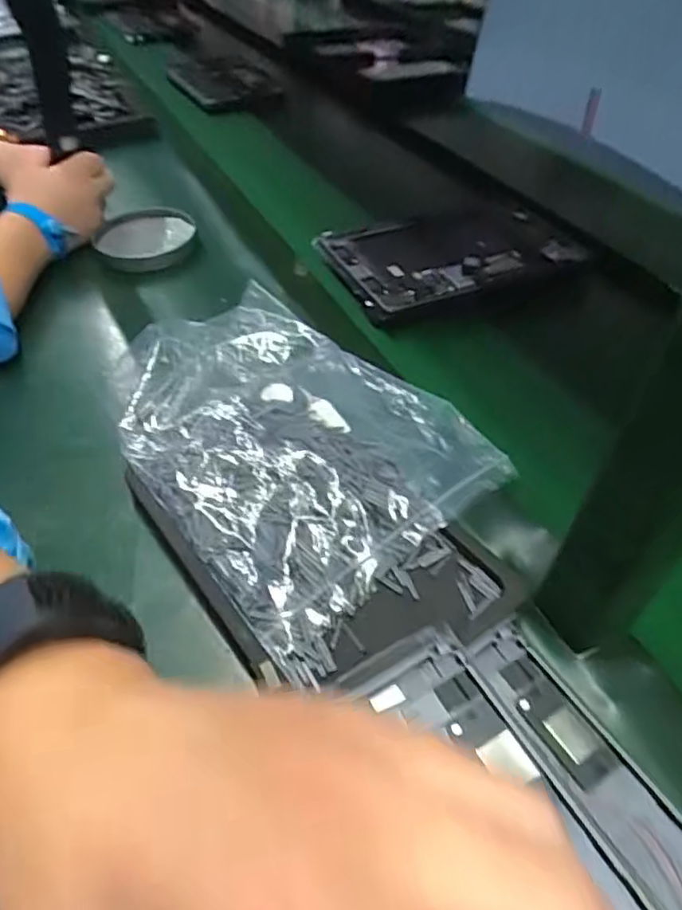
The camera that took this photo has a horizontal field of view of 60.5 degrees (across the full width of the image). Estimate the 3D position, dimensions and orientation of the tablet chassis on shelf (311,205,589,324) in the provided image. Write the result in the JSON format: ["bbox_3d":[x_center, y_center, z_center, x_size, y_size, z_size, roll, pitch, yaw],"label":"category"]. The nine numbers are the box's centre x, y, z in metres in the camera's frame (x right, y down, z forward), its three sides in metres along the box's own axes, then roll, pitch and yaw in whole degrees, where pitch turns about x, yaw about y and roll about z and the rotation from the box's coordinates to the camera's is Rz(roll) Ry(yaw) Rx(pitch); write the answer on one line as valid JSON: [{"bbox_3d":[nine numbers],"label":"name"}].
[{"bbox_3d":[0.120,-0.224,0.634,0.265,0.021,0.161,-20,53,-17],"label":"tablet chassis on shelf"}]

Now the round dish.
[{"bbox_3d":[-0.223,-0.248,0.675,0.106,0.030,0.124,-9,47,-9],"label":"round dish"}]

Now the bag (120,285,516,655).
[{"bbox_3d":[-0.044,-0.024,0.442,0.215,0.037,0.289,-31,54,-26],"label":"bag"}]

